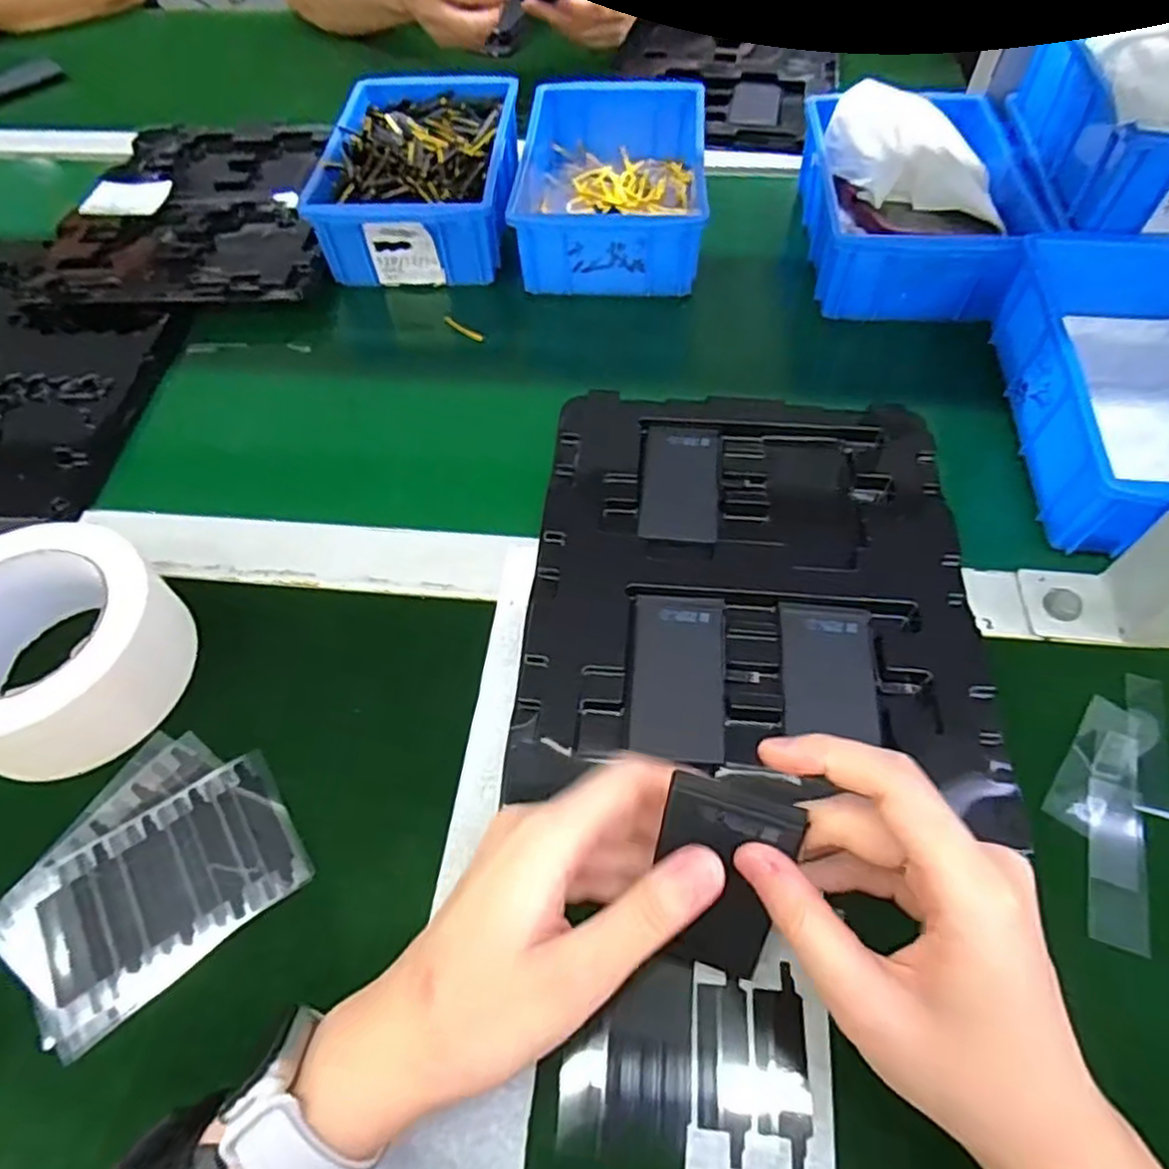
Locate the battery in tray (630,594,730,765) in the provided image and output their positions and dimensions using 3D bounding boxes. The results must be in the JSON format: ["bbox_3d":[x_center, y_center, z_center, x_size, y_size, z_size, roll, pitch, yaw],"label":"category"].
[{"bbox_3d":[0.046,0.042,0.344,0.044,0.004,0.085,3,57,4],"label":"battery in tray"}]

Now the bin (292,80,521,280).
[{"bbox_3d":[-0.124,-0.331,0.569,0.144,0.058,0.209,1,57,2],"label":"bin"}]

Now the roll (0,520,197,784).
[{"bbox_3d":[-0.258,0.031,0.342,0.106,0.056,0.109,-1,57,1],"label":"roll"}]

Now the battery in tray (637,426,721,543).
[{"bbox_3d":[0.057,-0.061,0.414,0.044,0.005,0.090,5,57,5],"label":"battery in tray"}]

